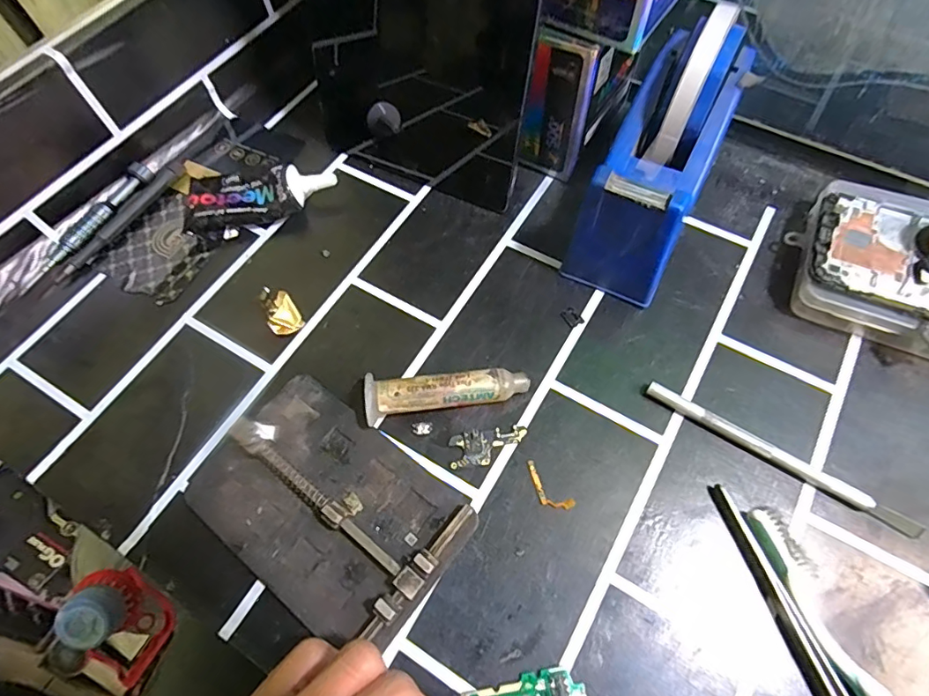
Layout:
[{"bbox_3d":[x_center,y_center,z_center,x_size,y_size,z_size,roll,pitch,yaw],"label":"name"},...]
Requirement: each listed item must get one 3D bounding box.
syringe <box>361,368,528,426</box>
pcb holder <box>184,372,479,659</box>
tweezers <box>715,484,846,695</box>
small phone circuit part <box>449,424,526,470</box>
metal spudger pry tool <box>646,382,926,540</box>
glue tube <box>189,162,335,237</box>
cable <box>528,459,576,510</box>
[{"bbox_3d":[-0.009,0.026,0.279,0.086,0.024,0.022,-6,64,-1],"label":"syringe"},{"bbox_3d":[-0.069,0.078,0.256,0.129,0.022,0.087,34,70,17],"label":"pcb holder"},{"bbox_3d":[0.151,0.135,0.227,0.010,0.009,0.148,-19,65,-7],"label":"tweezers"},{"bbox_3d":[0.013,0.053,0.276,0.041,0.004,0.019,-6,64,-1],"label":"small phone circuit part"},{"bbox_3d":[0.161,0.056,0.267,0.138,0.009,0.009,29,68,15],"label":"metal spudger pry tool"},{"bbox_3d":[-0.137,-0.104,0.345,0.095,0.024,0.040,-13,64,-5],"label":"glue tube"},{"bbox_3d":[0.042,0.072,0.264,0.013,0.004,0.032,-42,70,-17],"label":"cable"}]

